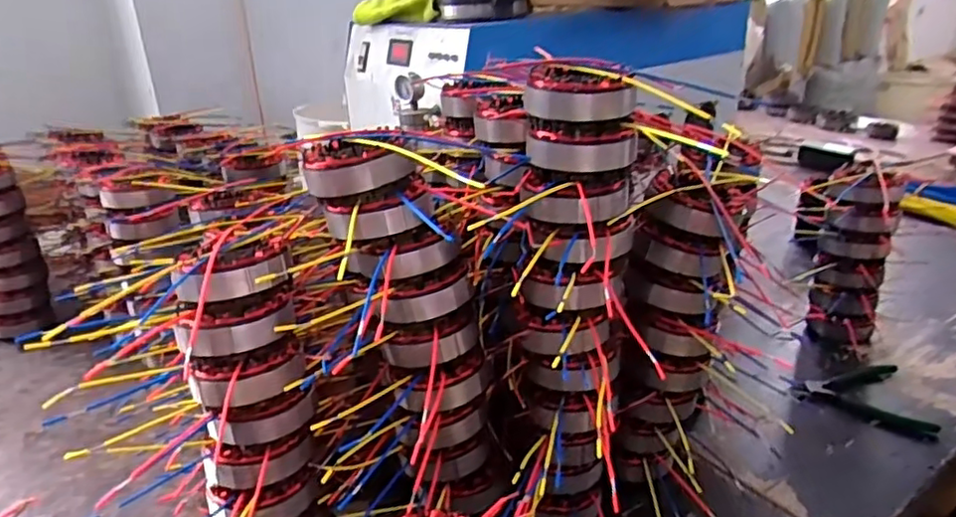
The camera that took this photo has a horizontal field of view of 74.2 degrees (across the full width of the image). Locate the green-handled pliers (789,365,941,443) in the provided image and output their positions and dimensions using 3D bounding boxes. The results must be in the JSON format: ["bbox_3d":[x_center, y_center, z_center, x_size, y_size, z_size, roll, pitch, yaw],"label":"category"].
[{"bbox_3d":[0.458,0.168,0.759,0.134,0.013,0.132,2,24,8],"label":"green-handled pliers"}]

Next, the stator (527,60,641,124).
[{"bbox_3d":[0.080,-0.132,0.507,0.080,0.035,0.068,-6,24,-10],"label":"stator"}]

